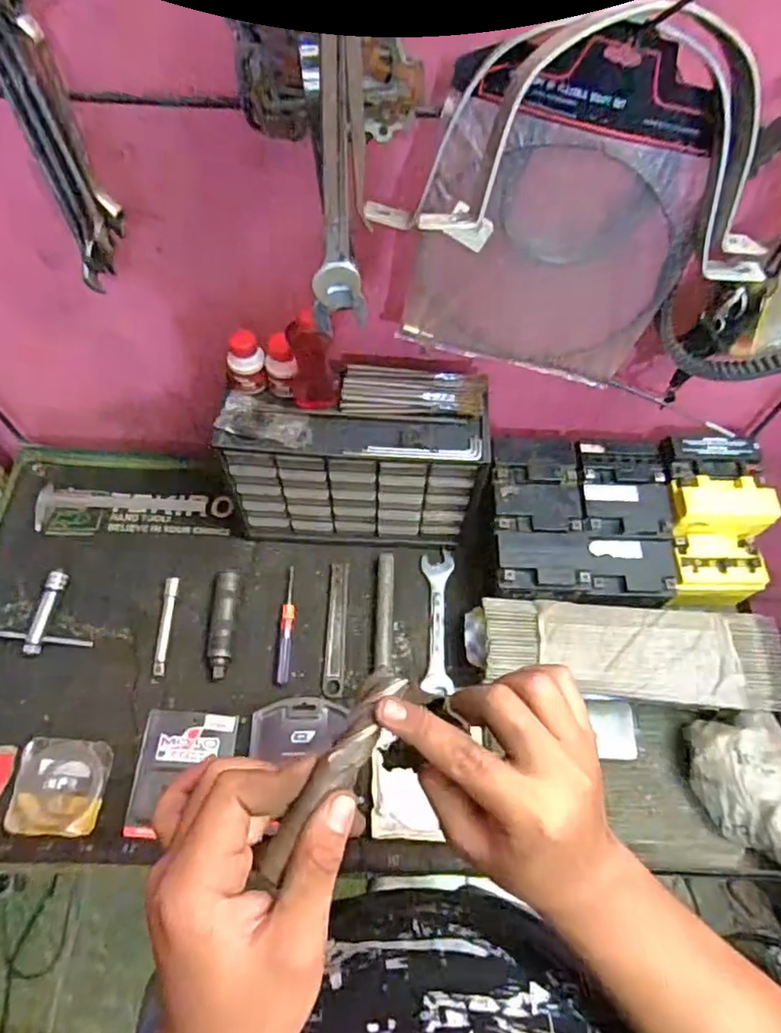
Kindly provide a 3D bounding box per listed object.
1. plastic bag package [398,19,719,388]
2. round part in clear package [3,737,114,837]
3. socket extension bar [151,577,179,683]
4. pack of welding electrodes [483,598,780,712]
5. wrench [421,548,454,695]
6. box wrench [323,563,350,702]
[{"bbox_3d":[0.129,-0.230,0.489,0.218,0.252,0.042,10,60,3],"label":"plastic bag package"},{"bbox_3d":[-0.359,0.291,0.654,0.093,0.011,0.095,2,60,-1],"label":"round part in clear package"},{"bbox_3d":[-0.277,0.136,0.741,0.016,0.010,0.128,2,60,-2],"label":"socket extension bar"},{"bbox_3d":[0.280,0.151,0.682,0.341,0.024,0.109,4,60,-1],"label":"pack of welding electrodes"},{"bbox_3d":[0.061,0.130,0.770,0.040,0.007,0.189,3,60,-1],"label":"wrench"},{"bbox_3d":[-0.068,0.139,0.760,0.024,0.005,0.172,2,60,-1],"label":"box wrench"}]

